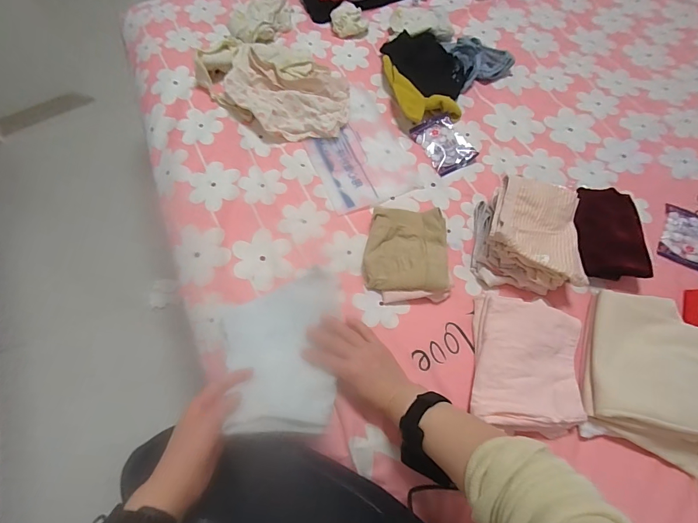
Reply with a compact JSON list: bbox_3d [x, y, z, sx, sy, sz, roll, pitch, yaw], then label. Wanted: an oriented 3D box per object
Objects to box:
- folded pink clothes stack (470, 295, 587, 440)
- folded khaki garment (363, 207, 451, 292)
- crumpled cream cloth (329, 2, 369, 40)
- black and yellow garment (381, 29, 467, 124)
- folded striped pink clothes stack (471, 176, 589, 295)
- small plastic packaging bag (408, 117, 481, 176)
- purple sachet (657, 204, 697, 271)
[{"bbox_3d":[0.235,0.137,0.489,0.131,0.040,0.177,10,68,5],"label":"folded pink clothes stack"},{"bbox_3d":[0.086,-0.017,0.554,0.119,0.031,0.124,4,68,2],"label":"folded khaki garment"},{"bbox_3d":[0.001,-0.491,0.750,0.073,0.040,0.054,-8,68,-3],"label":"crumpled cream cloth"},{"bbox_3d":[0.147,-0.347,0.690,0.145,0.043,0.193,-10,68,-4],"label":"black and yellow garment"},{"bbox_3d":[0.267,-0.039,0.544,0.139,0.074,0.153,9,68,4],"label":"folded striped pink clothes stack"},{"bbox_3d":[0.168,-0.208,0.652,0.076,0.015,0.105,-27,70,-10],"label":"small plastic packaging bag"},{"bbox_3d":[0.547,-0.036,0.590,0.075,0.014,0.106,22,69,9],"label":"purple sachet"}]

